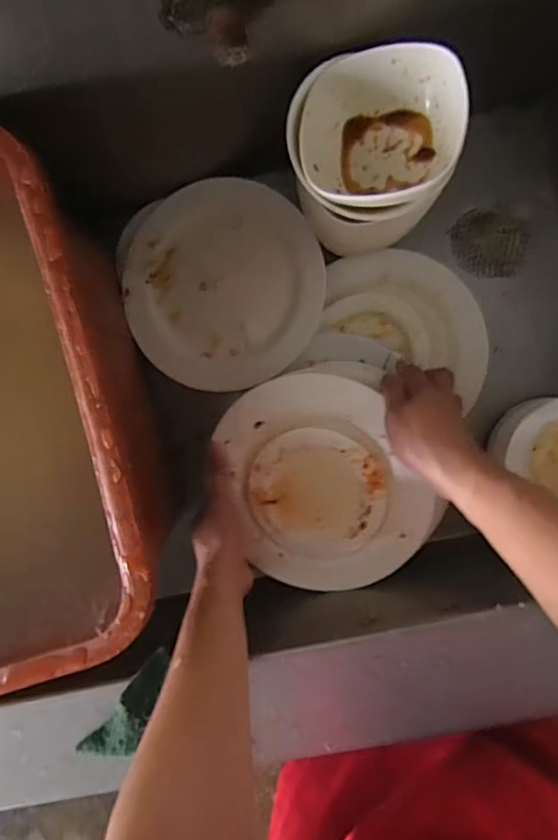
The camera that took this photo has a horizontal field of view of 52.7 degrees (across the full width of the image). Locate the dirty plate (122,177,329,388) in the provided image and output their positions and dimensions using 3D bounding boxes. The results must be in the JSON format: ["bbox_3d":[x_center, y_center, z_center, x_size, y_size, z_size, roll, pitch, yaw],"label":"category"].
[{"bbox_3d":[-0.068,-0.158,0.664,0.233,0.032,0.232,0,94,5],"label":"dirty plate"}]

